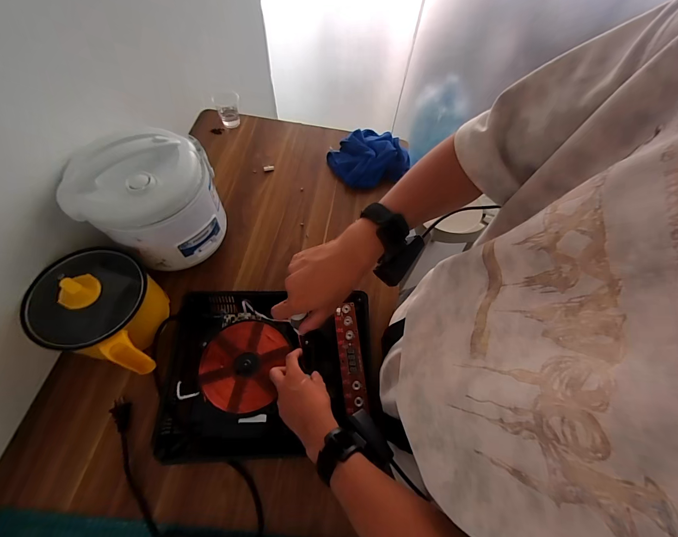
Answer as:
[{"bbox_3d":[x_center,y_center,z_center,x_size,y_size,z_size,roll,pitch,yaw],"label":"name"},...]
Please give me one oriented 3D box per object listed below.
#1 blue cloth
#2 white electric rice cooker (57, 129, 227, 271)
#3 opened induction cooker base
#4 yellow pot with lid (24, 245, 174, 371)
[{"bbox_3d":[0.076,-0.288,0.796,0.187,0.057,0.164,-18,64,-13],"label":"blue cloth"},{"bbox_3d":[-0.340,-0.126,0.565,0.210,0.185,0.182,-11,63,-9],"label":"white electric rice cooker"},{"bbox_3d":[-0.120,0.174,0.543,0.347,0.060,0.266,0,62,-4],"label":"opened induction cooker base"},{"bbox_3d":[-0.389,0.065,0.522,0.193,0.145,0.169,20,62,7],"label":"yellow pot with lid"}]

